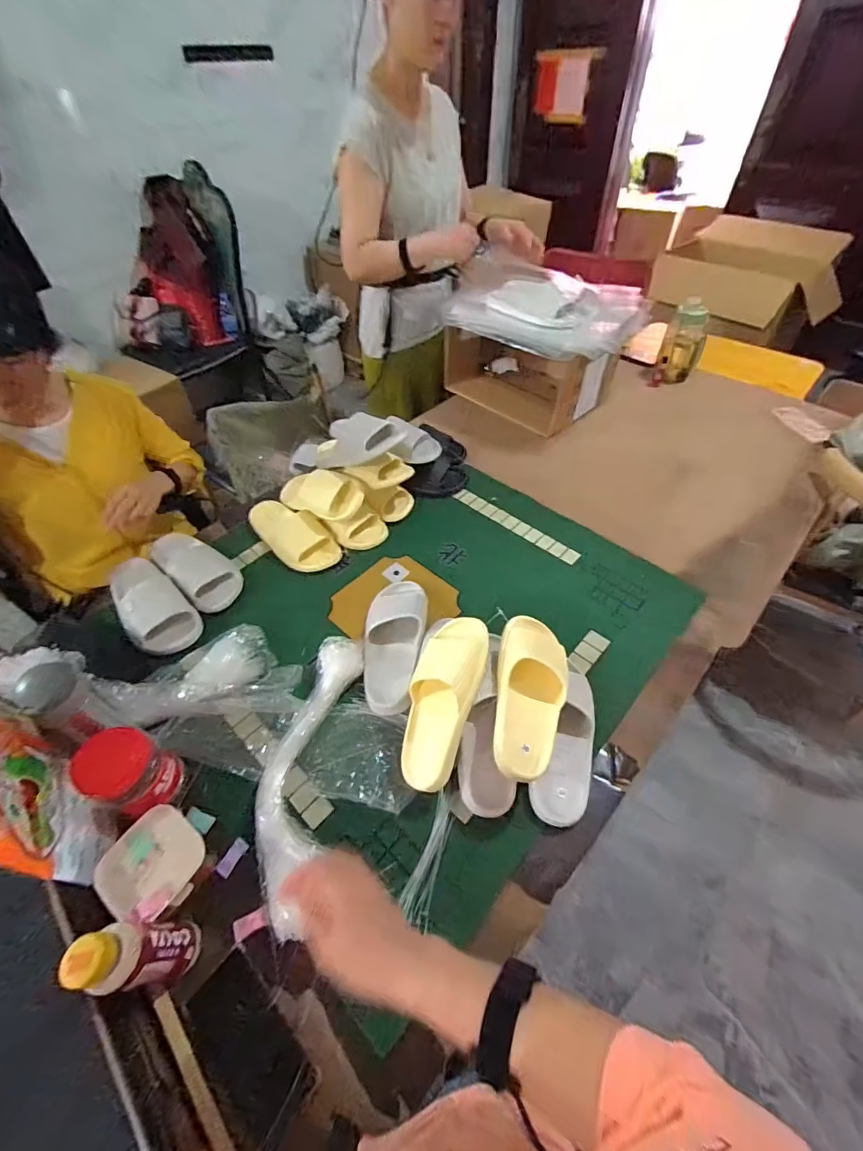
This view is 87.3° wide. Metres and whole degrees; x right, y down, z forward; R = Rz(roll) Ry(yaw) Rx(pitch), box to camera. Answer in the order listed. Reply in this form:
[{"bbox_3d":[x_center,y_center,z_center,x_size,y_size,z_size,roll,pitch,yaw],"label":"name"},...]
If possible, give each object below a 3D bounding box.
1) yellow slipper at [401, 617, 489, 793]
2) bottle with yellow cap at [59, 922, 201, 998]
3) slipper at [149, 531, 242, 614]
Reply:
[{"bbox_3d":[0.010,0.182,0.672,0.116,0.061,0.253,5,75,34],"label":"yellow slipper"},{"bbox_3d":[-0.311,0.405,0.481,0.054,0.165,0.054,-8,49,-6],"label":"bottle with yellow cap"},{"bbox_3d":[-0.478,-0.014,0.935,0.214,0.061,0.112,33,57,26],"label":"slipper"}]

